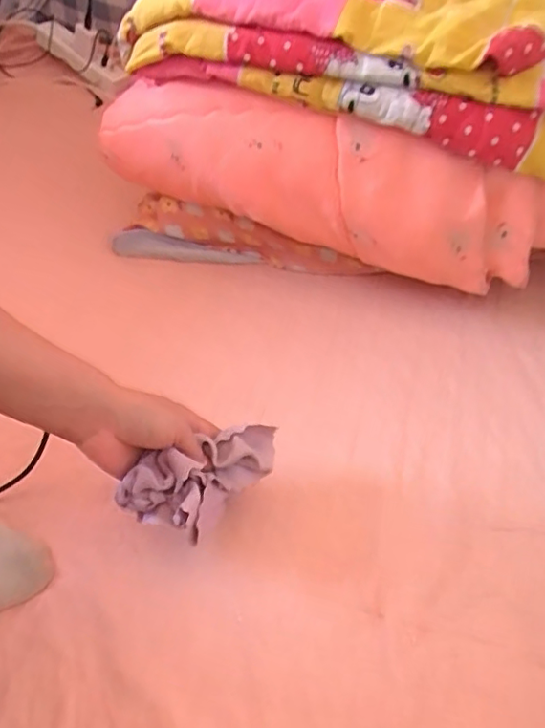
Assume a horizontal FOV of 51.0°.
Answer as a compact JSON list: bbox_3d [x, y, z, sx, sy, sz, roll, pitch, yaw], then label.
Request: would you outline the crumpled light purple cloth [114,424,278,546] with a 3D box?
[{"bbox_3d":[-0.050,0.098,0.482,0.141,0.059,0.065,-22,52,-32],"label":"crumpled light purple cloth"}]

